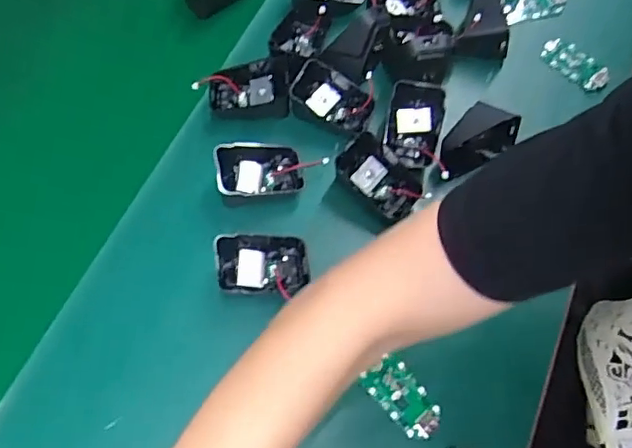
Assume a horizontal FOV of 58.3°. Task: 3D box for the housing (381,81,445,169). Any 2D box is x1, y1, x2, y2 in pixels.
[{"bbox_3d":[0.079,-0.079,0.467,0.044,0.033,0.067,11,67,3],"label":"housing"}]

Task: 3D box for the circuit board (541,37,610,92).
[{"bbox_3d":[0.240,-0.148,0.525,0.030,0.015,0.063,-38,73,-16],"label":"circuit board"}]

